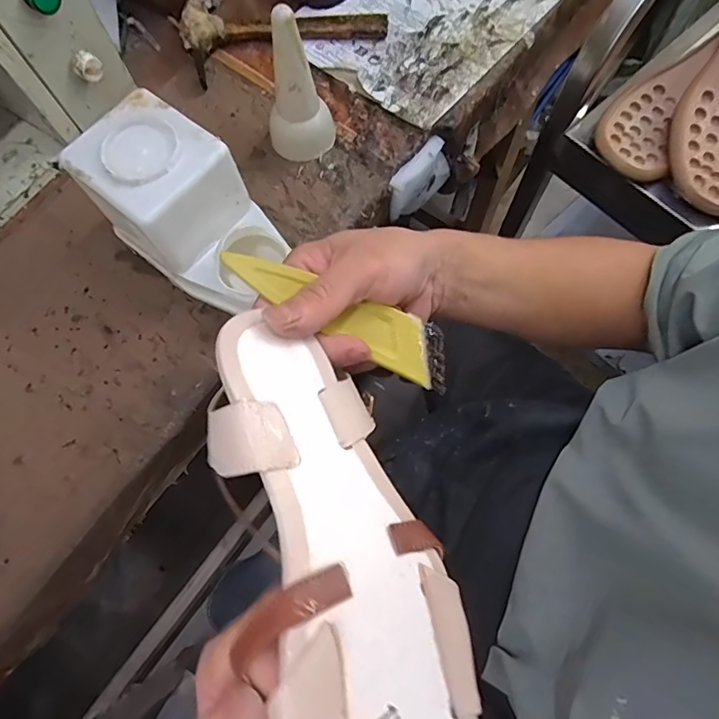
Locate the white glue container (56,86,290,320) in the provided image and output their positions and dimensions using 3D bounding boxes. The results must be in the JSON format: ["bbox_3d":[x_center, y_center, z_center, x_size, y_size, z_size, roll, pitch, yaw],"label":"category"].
[{"bbox_3d":[-0.161,-0.135,0.440,0.160,0.116,0.110,36,77,12],"label":"white glue container"}]

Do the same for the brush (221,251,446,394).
[{"bbox_3d":[-0.008,-0.026,0.263,0.133,0.005,0.032,28,75,-7],"label":"brush"}]

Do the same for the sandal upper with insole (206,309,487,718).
[{"bbox_3d":[-0.012,0.084,0.203,0.080,0.050,0.218,-5,60,-30],"label":"sandal upper with insole"}]

